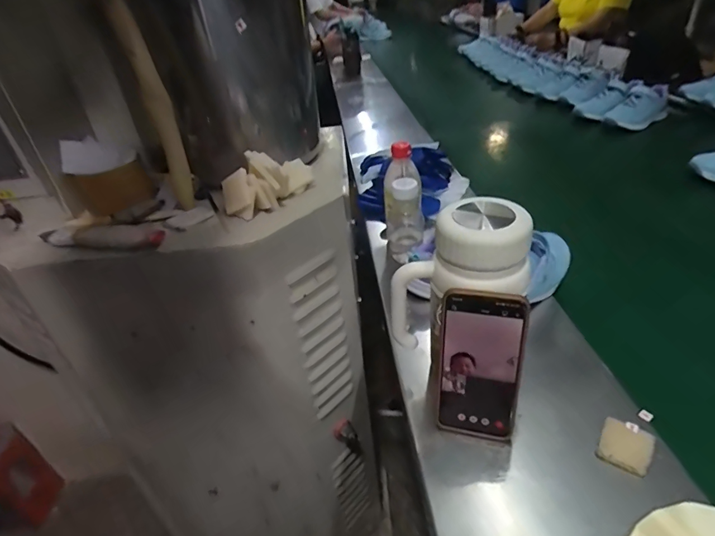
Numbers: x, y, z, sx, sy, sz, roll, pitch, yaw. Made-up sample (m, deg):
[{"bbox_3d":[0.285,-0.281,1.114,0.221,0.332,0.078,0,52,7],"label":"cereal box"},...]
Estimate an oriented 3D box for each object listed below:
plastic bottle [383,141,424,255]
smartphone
[{"bbox_3d":[0.073,-0.107,0.682,0.059,0.159,0.072,-2,35,7],"label":"plastic bottle"},{"bbox_3d":[0.117,0.097,0.416,0.077,0.160,0.007,7,22,18],"label":"smartphone"}]

